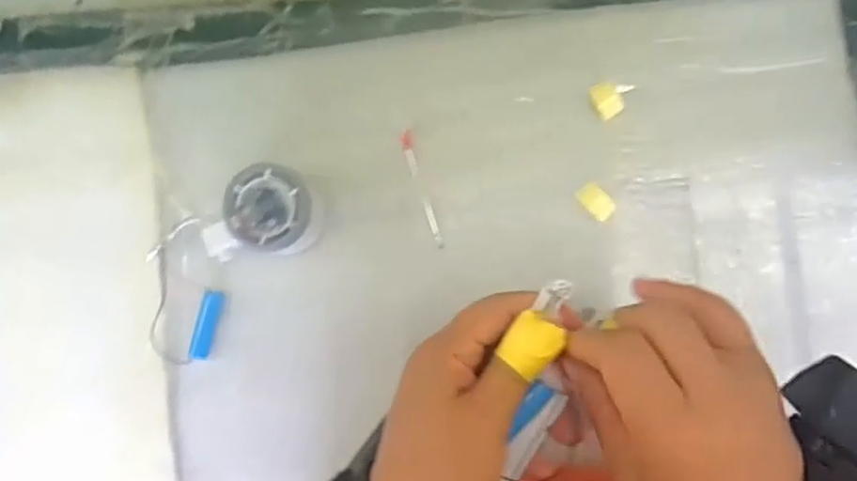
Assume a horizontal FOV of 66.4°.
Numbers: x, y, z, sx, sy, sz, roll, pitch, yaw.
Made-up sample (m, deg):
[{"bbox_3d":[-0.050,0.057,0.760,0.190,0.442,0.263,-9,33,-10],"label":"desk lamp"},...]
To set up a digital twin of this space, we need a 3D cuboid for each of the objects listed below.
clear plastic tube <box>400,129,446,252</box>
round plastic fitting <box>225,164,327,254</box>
[{"bbox_3d":[-0.004,-0.037,0.472,0.008,0.009,0.086,-17,83,5],"label":"clear plastic tube"},{"bbox_3d":[-0.106,-0.021,0.455,0.055,0.043,0.056,22,88,9],"label":"round plastic fitting"}]

